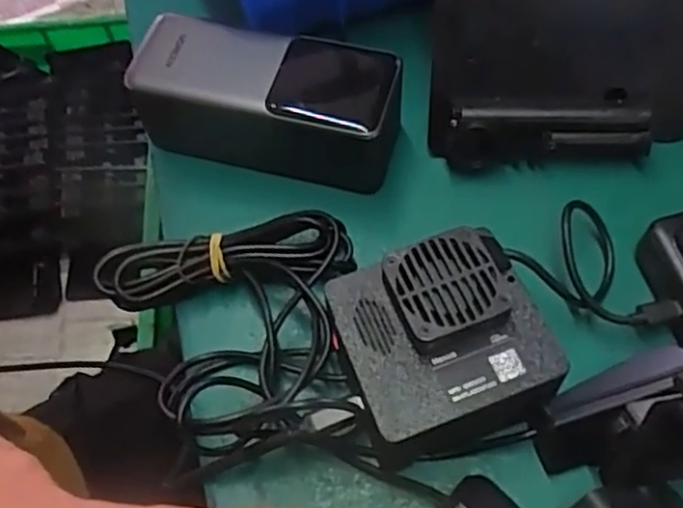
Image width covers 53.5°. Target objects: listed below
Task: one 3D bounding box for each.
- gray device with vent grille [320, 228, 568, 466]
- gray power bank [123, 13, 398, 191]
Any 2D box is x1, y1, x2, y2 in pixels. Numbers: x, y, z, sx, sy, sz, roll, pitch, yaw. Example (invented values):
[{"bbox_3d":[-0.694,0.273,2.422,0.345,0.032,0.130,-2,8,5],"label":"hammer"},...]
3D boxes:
[{"bbox_3d":[0.040,0.039,0.273,0.074,0.060,0.068,-14,61,-6],"label":"gray device with vent grille"},{"bbox_3d":[-0.041,-0.079,0.343,0.129,0.053,0.053,14,62,10],"label":"gray power bank"}]

